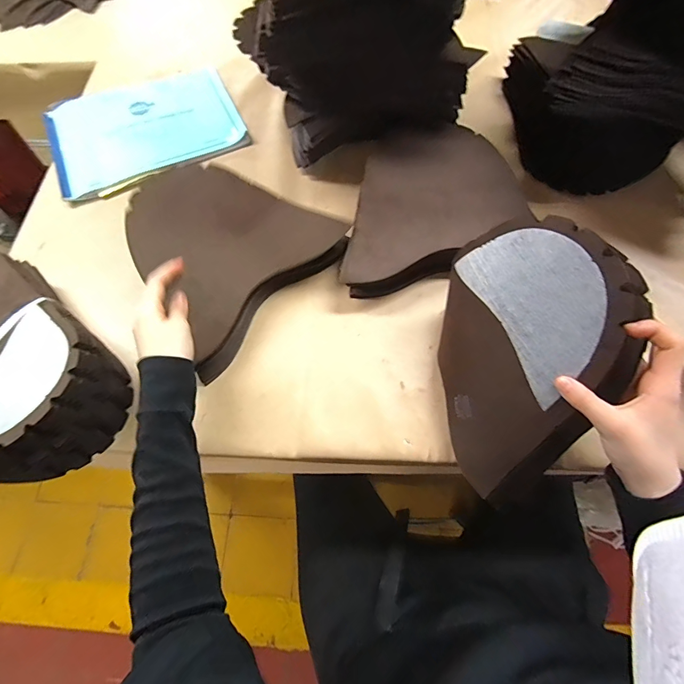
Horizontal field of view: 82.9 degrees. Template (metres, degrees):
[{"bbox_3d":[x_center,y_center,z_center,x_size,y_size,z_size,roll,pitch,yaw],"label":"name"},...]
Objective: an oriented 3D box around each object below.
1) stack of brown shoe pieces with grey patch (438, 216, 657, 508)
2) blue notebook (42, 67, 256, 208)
[{"bbox_3d":[0.173,0.024,0.369,0.165,0.029,0.257,11,105,37],"label":"stack of brown shoe pieces with grey patch"},{"bbox_3d":[-0.320,-0.353,0.635,0.291,0.017,0.217,-22,71,-10],"label":"blue notebook"}]

